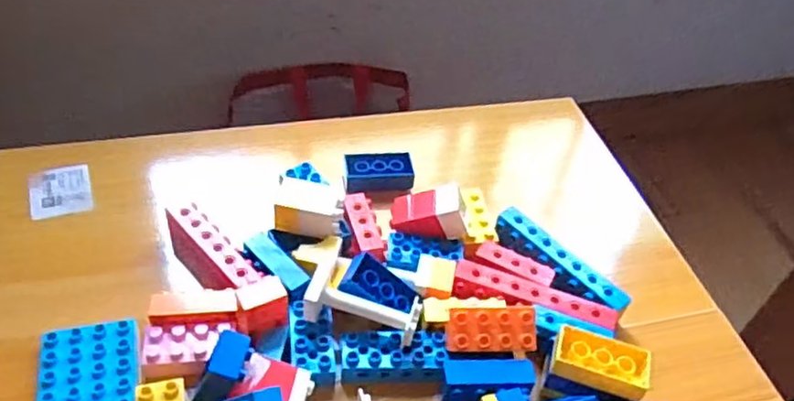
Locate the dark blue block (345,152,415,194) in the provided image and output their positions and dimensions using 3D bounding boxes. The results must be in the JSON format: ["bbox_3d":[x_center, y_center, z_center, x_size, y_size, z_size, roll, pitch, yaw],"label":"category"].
[{"bbox_3d":[-0.018,-0.027,0.634,0.063,0.021,0.034,-5,47,-12],"label":"dark blue block"}]

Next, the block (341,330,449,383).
[{"bbox_3d":[-0.003,0.114,0.495,0.075,0.019,0.035,1,46,-7],"label":"block"}]

